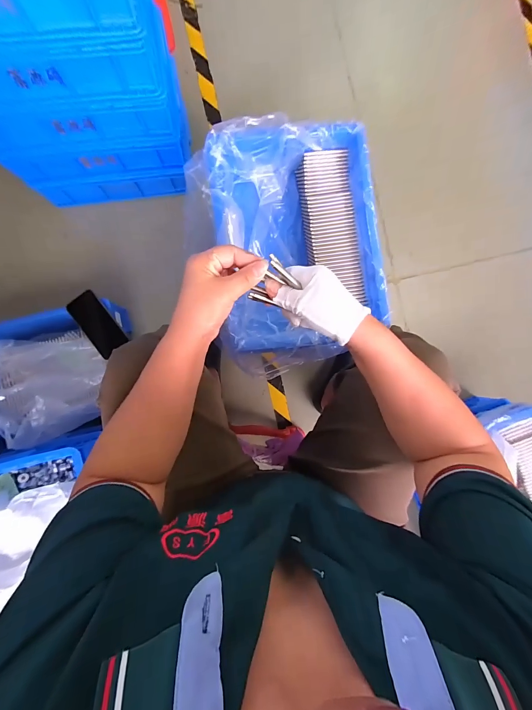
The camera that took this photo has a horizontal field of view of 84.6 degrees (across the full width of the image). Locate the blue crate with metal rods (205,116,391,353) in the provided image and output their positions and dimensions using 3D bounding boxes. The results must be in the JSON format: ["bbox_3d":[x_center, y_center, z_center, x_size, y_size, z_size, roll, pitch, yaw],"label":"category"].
[{"bbox_3d":[0.052,-0.218,0.602,0.335,0.119,0.431,-6,89,-5],"label":"blue crate with metal rods"}]

